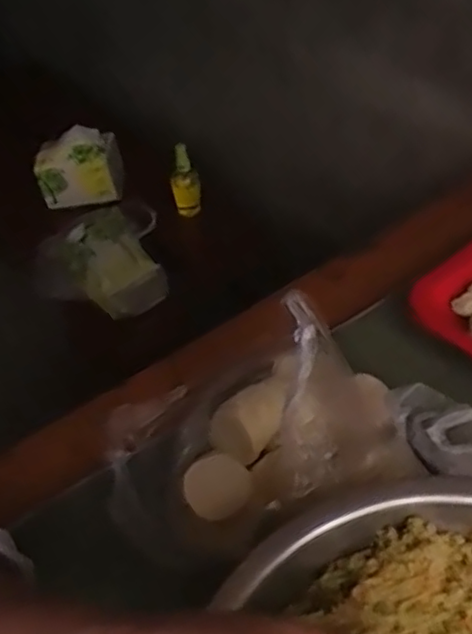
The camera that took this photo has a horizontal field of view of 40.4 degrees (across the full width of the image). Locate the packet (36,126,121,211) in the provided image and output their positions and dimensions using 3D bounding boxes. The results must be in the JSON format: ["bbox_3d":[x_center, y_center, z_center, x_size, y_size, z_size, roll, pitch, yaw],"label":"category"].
[{"bbox_3d":[-0.267,-0.249,1.092,0.145,0.124,0.054,-15,45,-11],"label":"packet"}]

